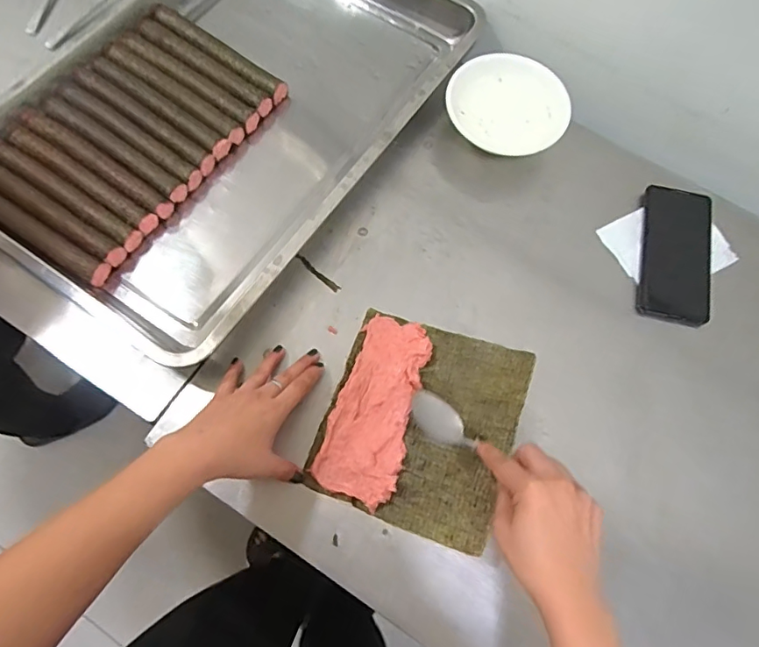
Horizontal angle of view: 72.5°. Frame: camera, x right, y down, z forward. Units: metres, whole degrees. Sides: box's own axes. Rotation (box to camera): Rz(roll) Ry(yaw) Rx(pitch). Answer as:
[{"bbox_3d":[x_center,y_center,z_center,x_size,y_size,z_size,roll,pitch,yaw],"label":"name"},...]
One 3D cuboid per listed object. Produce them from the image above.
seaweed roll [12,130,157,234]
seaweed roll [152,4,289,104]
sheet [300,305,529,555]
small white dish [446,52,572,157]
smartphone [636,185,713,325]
[{"bbox_3d":[-0.332,-0.160,0.581,0.189,0.022,0.026,32,72,8],"label":"seaweed roll"},{"bbox_3d":[-0.205,-0.342,0.661,0.206,0.025,0.032,35,73,9],"label":"seaweed roll"},{"bbox_3d":[0.041,0.094,0.510,0.174,0.027,0.196,19,71,4],"label":"sheet"},{"bbox_3d":[0.156,-0.262,0.637,0.146,0.042,0.126,22,71,5],"label":"small white dish"},{"bbox_3d":[0.347,-0.080,0.602,0.081,0.013,0.168,13,71,2],"label":"smartphone"}]

